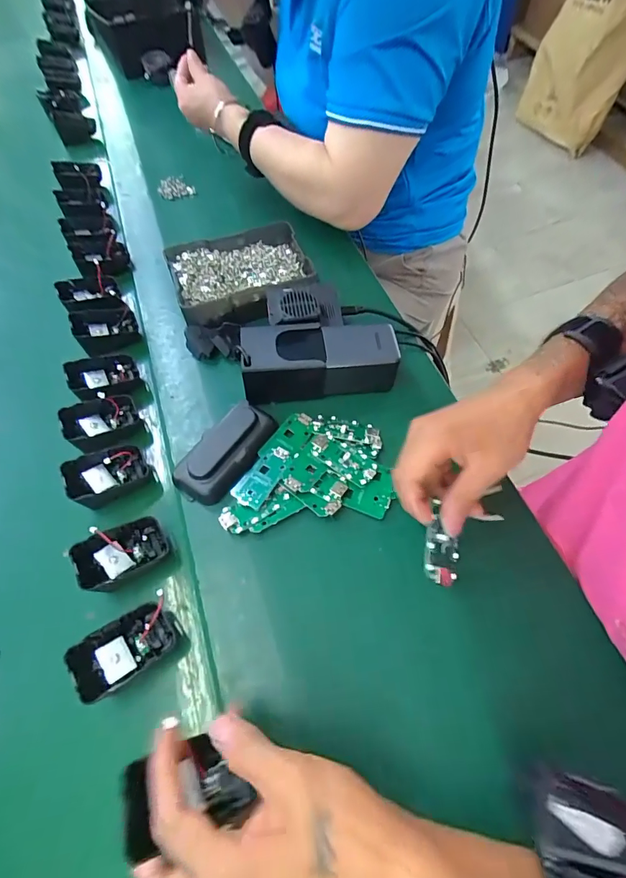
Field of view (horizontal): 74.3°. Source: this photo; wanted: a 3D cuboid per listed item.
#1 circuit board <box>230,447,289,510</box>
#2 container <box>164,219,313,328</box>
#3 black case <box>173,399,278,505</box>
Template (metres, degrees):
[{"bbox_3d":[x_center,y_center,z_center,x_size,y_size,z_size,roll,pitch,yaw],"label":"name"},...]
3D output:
[{"bbox_3d":[-0.046,0.033,0.382,0.031,0.004,0.064,28,67,18],"label":"circuit board"},{"bbox_3d":[-0.086,-0.198,0.503,0.162,0.041,0.131,-23,62,-9],"label":"container"},{"bbox_3d":[-0.081,0.009,0.391,0.050,0.022,0.109,30,67,18],"label":"black case"}]

